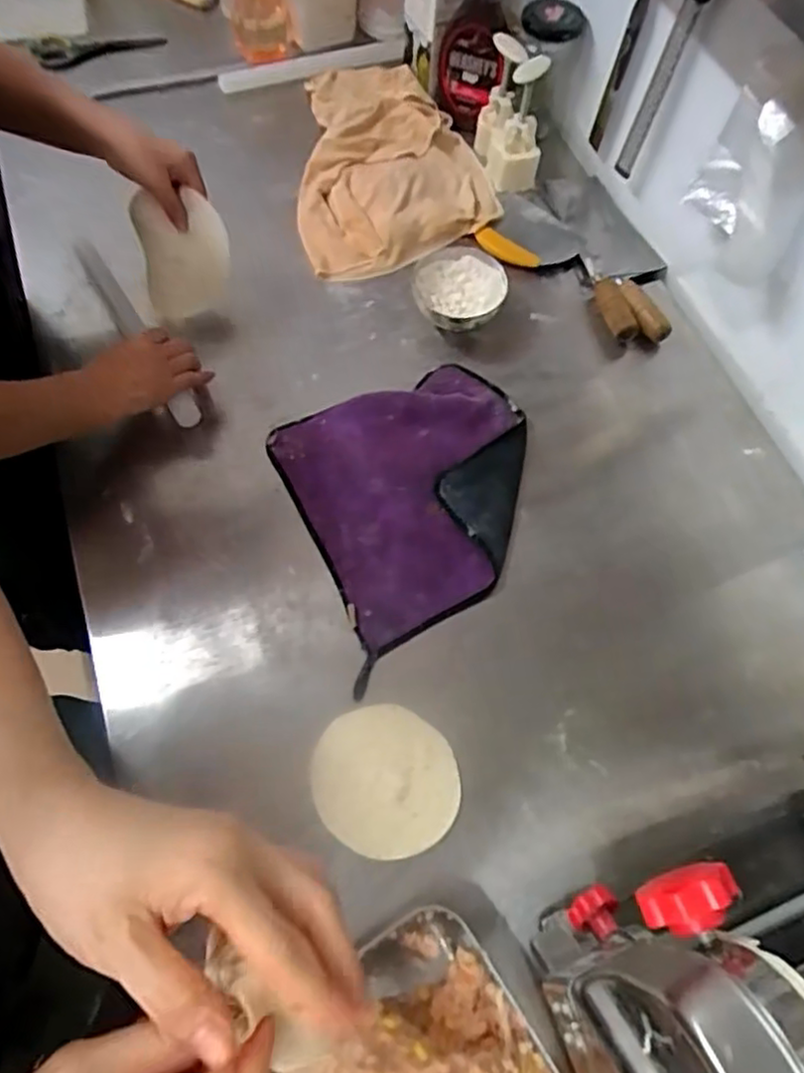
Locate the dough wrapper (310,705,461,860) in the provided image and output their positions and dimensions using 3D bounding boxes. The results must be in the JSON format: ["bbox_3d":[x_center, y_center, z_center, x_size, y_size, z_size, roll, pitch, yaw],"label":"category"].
[{"bbox_3d":[-0.015,0.222,0.615,0.129,0.007,0.127,0,64,1],"label":"dough wrapper"}]

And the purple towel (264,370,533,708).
[{"bbox_3d":[0.026,-0.049,0.739,0.272,0.021,0.286,-24,68,-13],"label":"purple towel"}]

